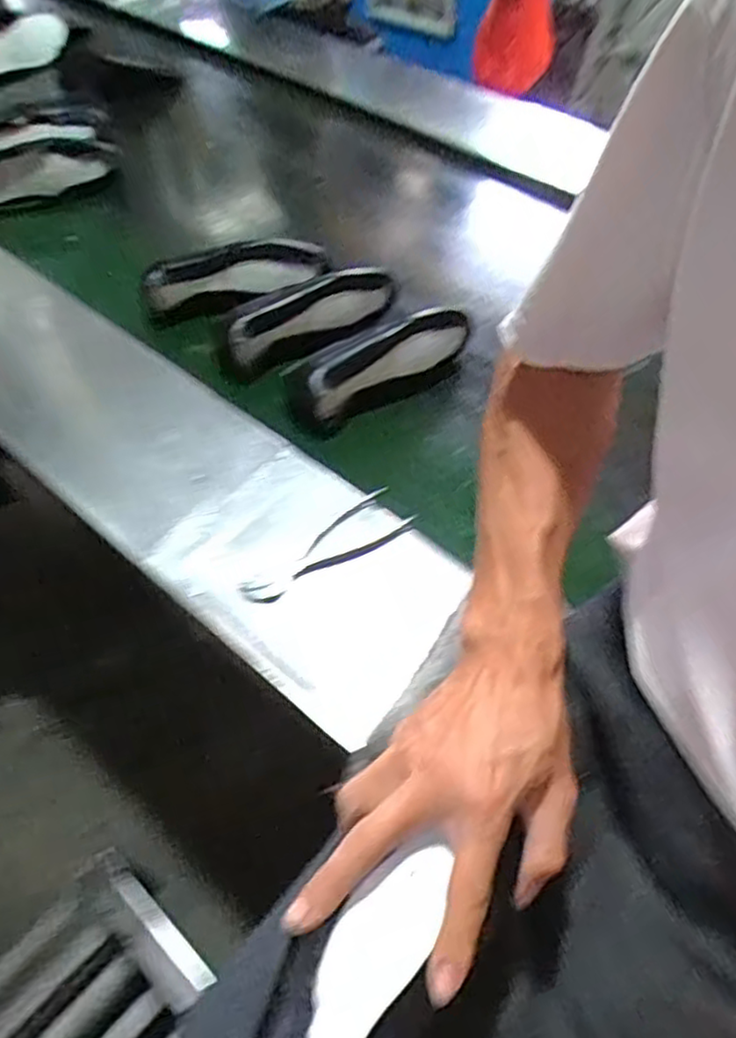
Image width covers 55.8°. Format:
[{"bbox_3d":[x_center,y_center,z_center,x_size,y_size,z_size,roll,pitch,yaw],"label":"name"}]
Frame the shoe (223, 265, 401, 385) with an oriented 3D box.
[{"bbox_3d":[-0.077,-0.286,0.962,0.280,0.058,0.075,-29,59,-21],"label":"shoe"}]

